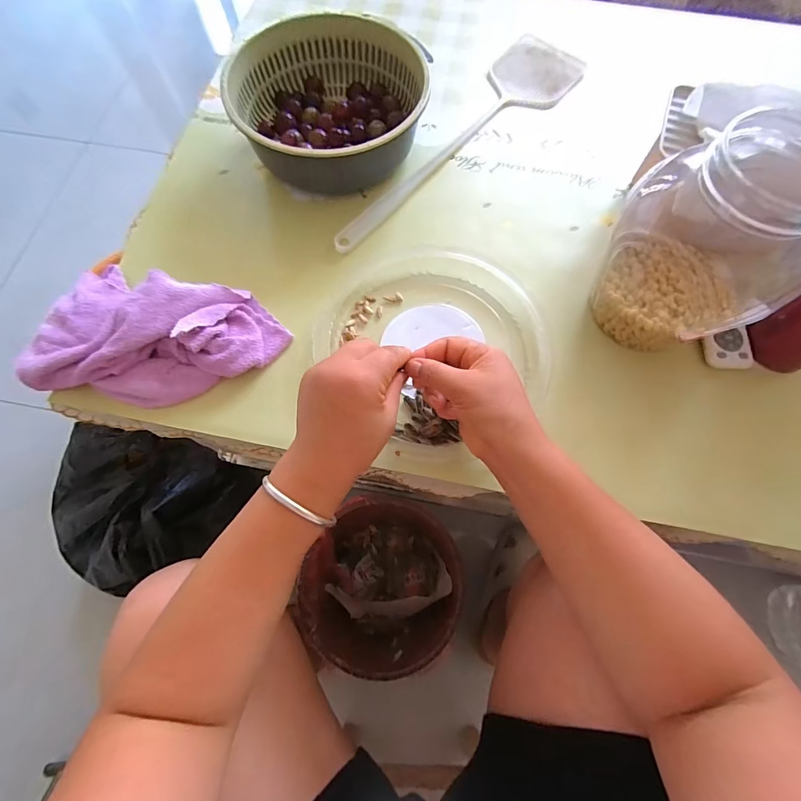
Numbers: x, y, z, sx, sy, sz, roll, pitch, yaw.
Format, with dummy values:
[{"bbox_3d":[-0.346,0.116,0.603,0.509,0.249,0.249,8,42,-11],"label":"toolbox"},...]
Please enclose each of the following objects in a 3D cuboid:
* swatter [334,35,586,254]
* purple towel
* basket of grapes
[{"bbox_3d":[0.090,-0.333,0.506,0.104,0.008,0.458,35,74,10],"label":"swatter"},{"bbox_3d":[-0.237,-0.065,0.385,0.232,0.050,0.138,11,72,3],"label":"purple towel"},{"bbox_3d":[-0.081,-0.341,0.467,0.211,0.078,0.191,3,71,0],"label":"basket of grapes"}]

